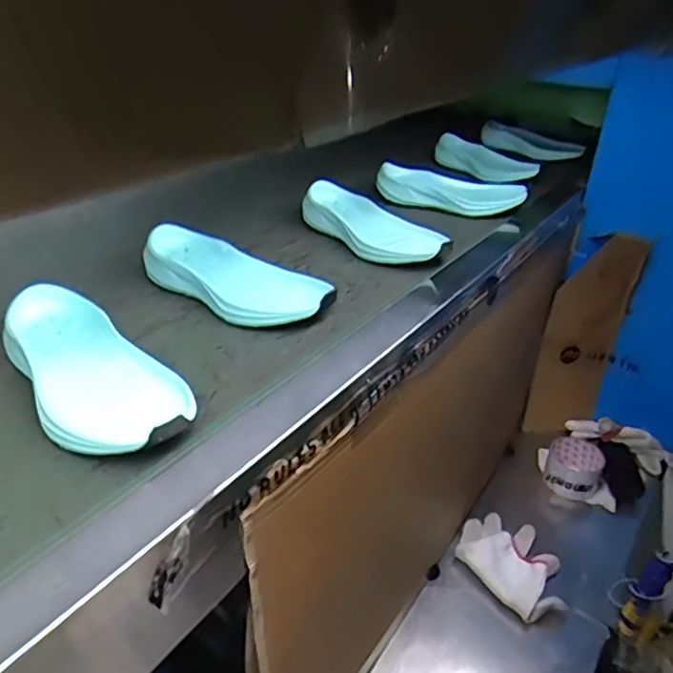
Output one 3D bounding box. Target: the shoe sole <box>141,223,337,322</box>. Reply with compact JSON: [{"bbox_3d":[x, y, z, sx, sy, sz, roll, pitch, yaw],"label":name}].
[{"bbox_3d":[-0.092,-0.051,0.543,0.195,0.040,0.083,15,34,17],"label":"shoe sole"}]

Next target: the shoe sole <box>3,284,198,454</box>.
[{"bbox_3d":[-0.172,0.024,0.416,0.084,0.038,0.196,-24,42,-37],"label":"shoe sole"}]

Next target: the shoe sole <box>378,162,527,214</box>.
[{"bbox_3d":[0.152,-0.198,0.797,0.195,0.045,0.059,5,27,9],"label":"shoe sole"}]

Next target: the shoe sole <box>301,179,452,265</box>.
[{"bbox_3d":[0.042,-0.126,0.680,0.075,0.045,0.188,-20,39,-36],"label":"shoe sole"}]

